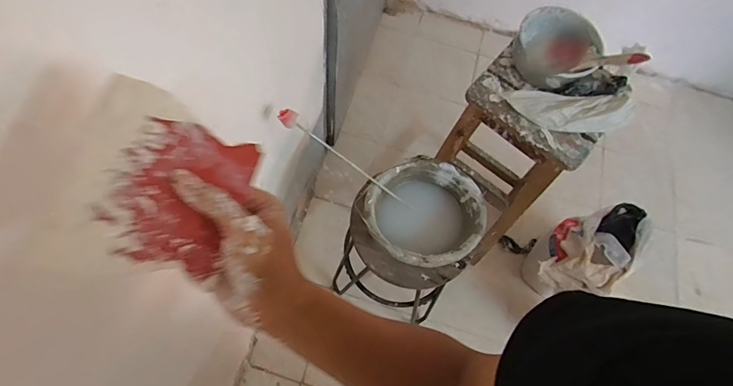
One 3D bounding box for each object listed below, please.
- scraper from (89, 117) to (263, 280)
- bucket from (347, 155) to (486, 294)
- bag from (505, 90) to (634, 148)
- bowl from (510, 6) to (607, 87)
[{"bbox_3d":[-0.124,-0.001,0.273,0.077,0.005,0.094,25,73,-19],"label":"scraper"},{"bbox_3d":[0.118,0.081,0.957,0.253,0.209,0.229,-19,63,-15],"label":"bucket"},{"bbox_3d":[0.443,-0.169,0.903,0.270,0.077,0.111,-4,60,-7],"label":"bag"},{"bbox_3d":[0.421,-0.324,0.917,0.176,0.103,0.176,2,60,-3],"label":"bowl"}]

